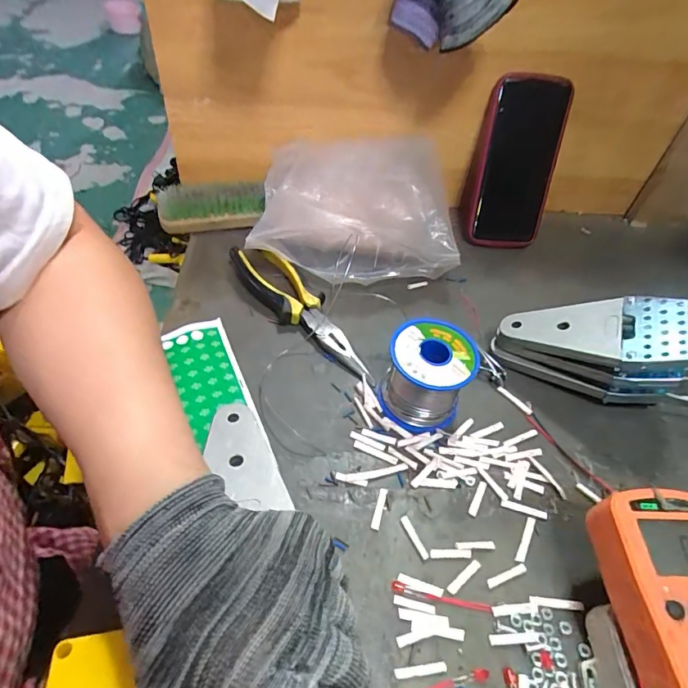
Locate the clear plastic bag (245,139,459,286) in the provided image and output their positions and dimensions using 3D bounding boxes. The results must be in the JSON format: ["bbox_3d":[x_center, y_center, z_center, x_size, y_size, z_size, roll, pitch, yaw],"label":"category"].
[{"bbox_3d":[0.007,-0.150,0.489,0.201,0.086,0.176,0,49,-7],"label":"clear plastic bag"}]

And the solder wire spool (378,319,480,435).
[{"bbox_3d":[0.064,0.025,0.359,0.063,0.062,0.060,3,49,-4],"label":"solder wire spool"}]

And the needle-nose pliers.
[{"bbox_3d":[-0.038,-0.034,0.422,0.043,0.023,0.183,-34,61,-30],"label":"needle-nose pliers"}]

